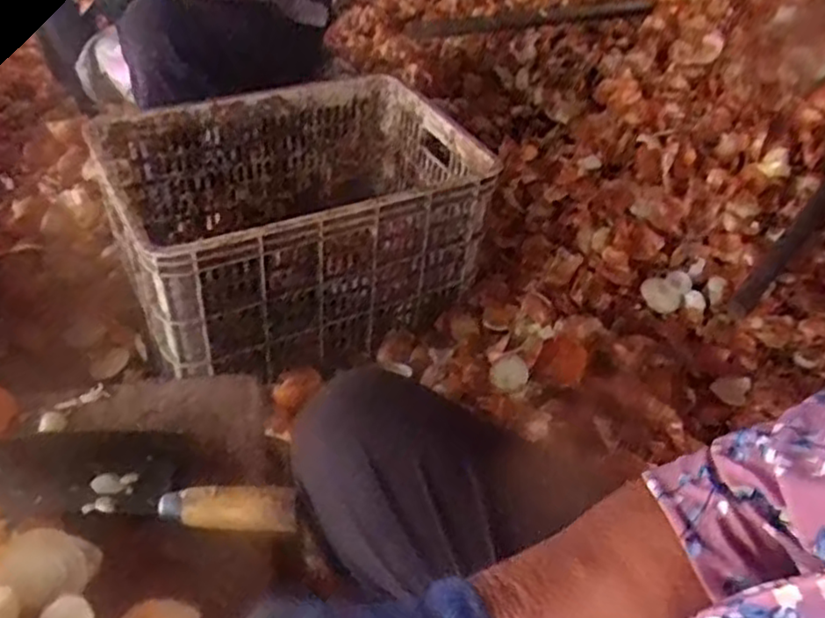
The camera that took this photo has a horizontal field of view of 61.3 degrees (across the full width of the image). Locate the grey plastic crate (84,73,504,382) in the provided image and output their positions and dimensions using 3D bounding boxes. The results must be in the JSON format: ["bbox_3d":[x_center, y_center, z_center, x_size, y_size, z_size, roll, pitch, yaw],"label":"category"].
[{"bbox_3d":[-0.151,-0.108,0.876,0.397,0.264,0.265,-10,43,-19],"label":"grey plastic crate"}]

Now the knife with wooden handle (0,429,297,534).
[{"bbox_3d":[-0.204,0.111,0.488,0.246,0.022,0.078,5,41,-2],"label":"knife with wooden handle"}]

